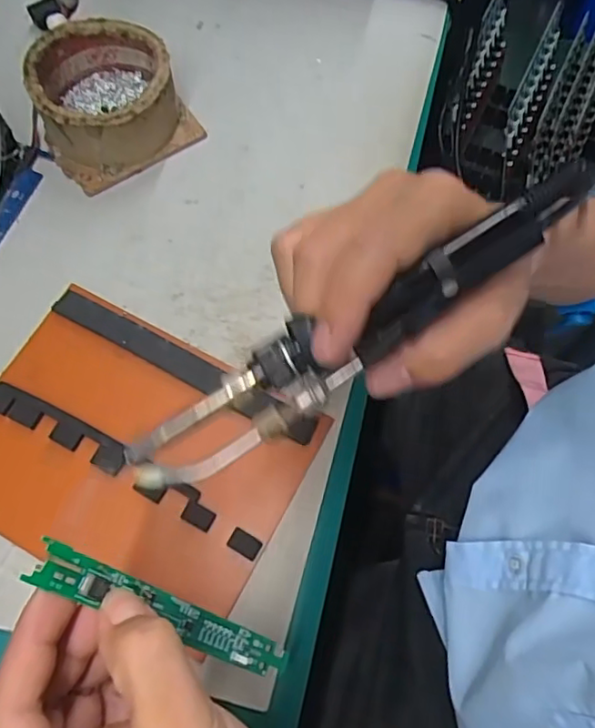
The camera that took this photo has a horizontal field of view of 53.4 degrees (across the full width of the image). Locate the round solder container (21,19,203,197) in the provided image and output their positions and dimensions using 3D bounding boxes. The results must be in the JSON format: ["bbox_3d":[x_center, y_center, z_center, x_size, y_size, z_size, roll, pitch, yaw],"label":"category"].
[{"bbox_3d":[-0.118,-0.163,0.364,0.085,0.048,0.081,-33,72,-11],"label":"round solder container"}]

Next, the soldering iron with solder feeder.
[{"bbox_3d":[0.029,-0.016,0.225,0.205,0.018,0.028,-34,71,-5],"label":"soldering iron with solder feeder"}]

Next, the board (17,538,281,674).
[{"bbox_3d":[-0.046,0.093,0.218,0.107,0.004,0.013,36,70,-24],"label":"board"}]

